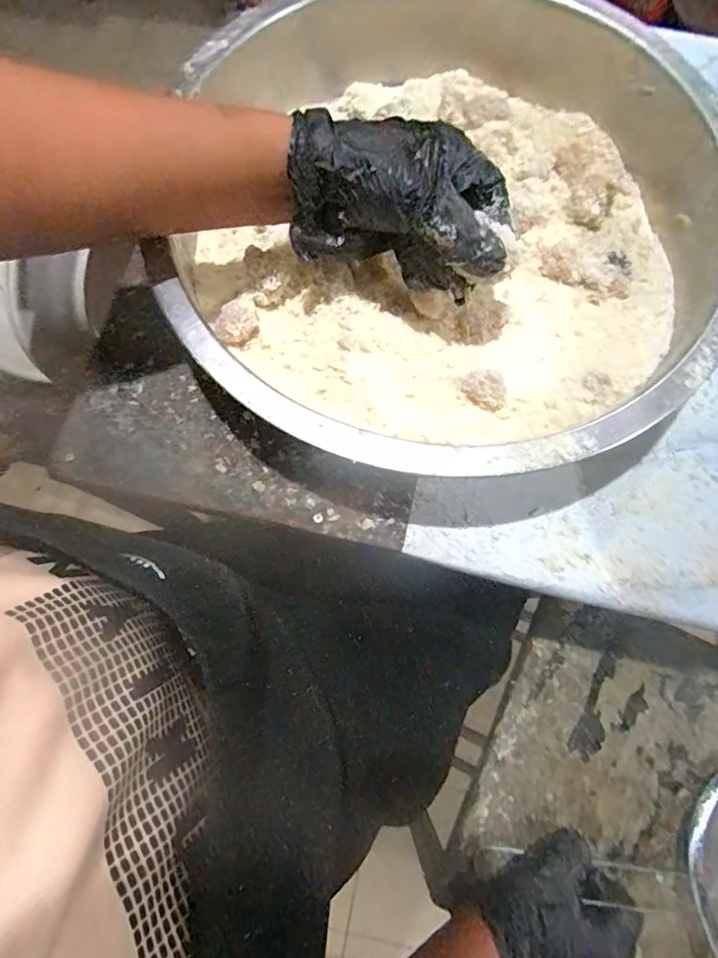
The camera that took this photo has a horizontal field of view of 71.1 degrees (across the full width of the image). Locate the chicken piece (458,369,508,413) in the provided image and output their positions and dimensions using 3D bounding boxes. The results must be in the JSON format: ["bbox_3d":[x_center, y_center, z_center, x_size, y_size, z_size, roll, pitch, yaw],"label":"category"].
[{"bbox_3d":[0.077,-0.054,0.305,0.029,0.015,0.017,34,74,12],"label":"chicken piece"}]

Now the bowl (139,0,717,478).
[{"bbox_3d":[0.064,-0.174,0.343,0.344,0.077,0.364,0,78,-1],"label":"bowl"}]

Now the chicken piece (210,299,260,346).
[{"bbox_3d":[-0.080,-0.100,0.325,0.028,0.020,0.020,-21,71,-7],"label":"chicken piece"}]

